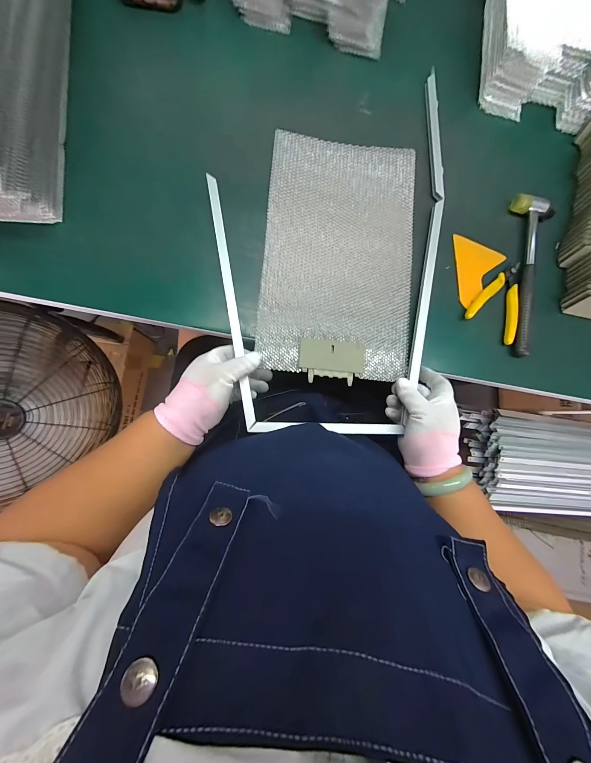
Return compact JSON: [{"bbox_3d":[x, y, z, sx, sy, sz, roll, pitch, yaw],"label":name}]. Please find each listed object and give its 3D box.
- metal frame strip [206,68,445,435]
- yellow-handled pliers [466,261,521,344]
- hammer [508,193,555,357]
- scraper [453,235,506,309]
[{"bbox_3d":[0.053,-0.184,0.391,0.324,0.025,0.506,-1,85,-7],"label":"metal frame strip"},{"bbox_3d":[0.301,-0.123,0.417,0.075,0.012,0.114,29,83,-3],"label":"yellow-handled pliers"},{"bbox_3d":[0.342,-0.156,0.422,0.050,0.022,0.242,9,84,-6],"label":"hammer"},{"bbox_3d":[0.272,-0.162,0.421,0.072,0.007,0.104,-2,86,-7],"label":"scraper"}]

